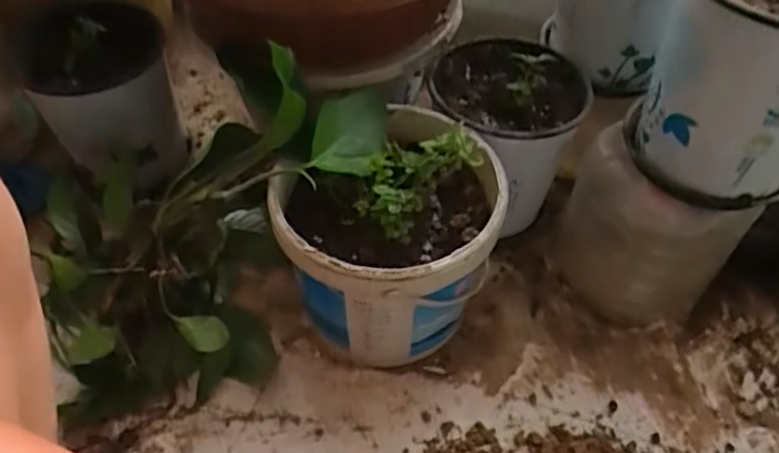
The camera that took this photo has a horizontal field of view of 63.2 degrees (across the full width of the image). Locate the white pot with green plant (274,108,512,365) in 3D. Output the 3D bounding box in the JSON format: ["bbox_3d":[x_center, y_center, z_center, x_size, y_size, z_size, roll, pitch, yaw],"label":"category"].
[{"bbox_3d":[0.009,0.024,0.595,0.193,0.218,0.162,-32,57,-24],"label":"white pot with green plant"}]

